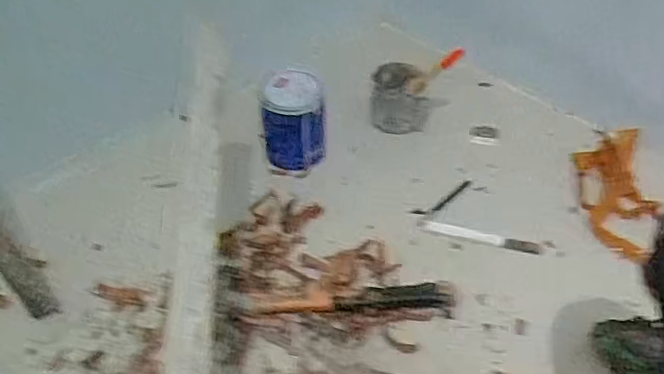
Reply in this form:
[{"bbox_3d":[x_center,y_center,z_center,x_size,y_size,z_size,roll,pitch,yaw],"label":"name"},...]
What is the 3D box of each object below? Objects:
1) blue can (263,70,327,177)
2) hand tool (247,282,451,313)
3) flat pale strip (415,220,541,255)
[{"bbox_3d":[-0.067,-0.109,1.001,0.105,0.131,0.114,-5,45,-6],"label":"blue can"},{"bbox_3d":[0.025,0.149,0.821,0.263,0.014,0.038,-2,44,-3],"label":"hand tool"},{"bbox_3d":[0.218,0.075,0.916,0.177,0.005,0.023,11,45,10],"label":"flat pale strip"}]

